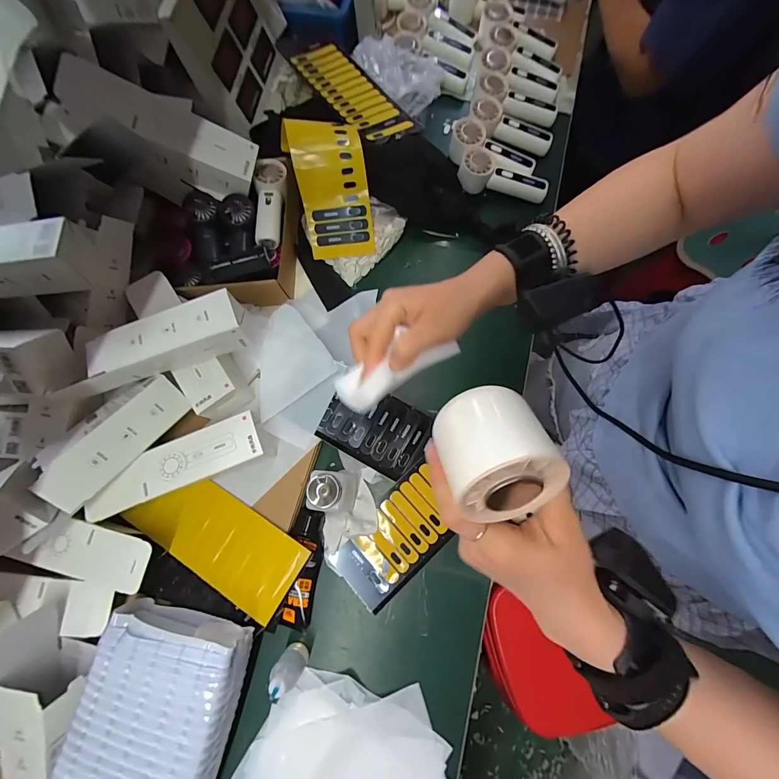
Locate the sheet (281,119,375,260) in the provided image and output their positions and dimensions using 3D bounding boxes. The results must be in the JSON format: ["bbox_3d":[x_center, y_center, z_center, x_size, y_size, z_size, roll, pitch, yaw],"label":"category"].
[{"bbox_3d":[-0.091,-0.324,0.605,0.114,0.051,0.198,-6,120,4],"label":"sheet"}]

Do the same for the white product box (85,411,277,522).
[{"bbox_3d":[-0.285,0.105,0.513,0.236,0.060,0.069,-21,76,-2],"label":"white product box"}]

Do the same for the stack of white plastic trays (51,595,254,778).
[{"bbox_3d":[-0.276,0.394,0.438,0.168,0.064,0.217,11,77,4],"label":"stack of white plastic trays"}]

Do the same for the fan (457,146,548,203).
[{"bbox_3d":[0.200,-0.375,0.650,0.157,0.041,0.067,14,77,5],"label":"fan"}]

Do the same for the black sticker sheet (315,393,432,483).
[{"bbox_3d":[-0.020,0.058,0.565,0.156,0.004,0.107,30,83,-1],"label":"black sticker sheet"}]

